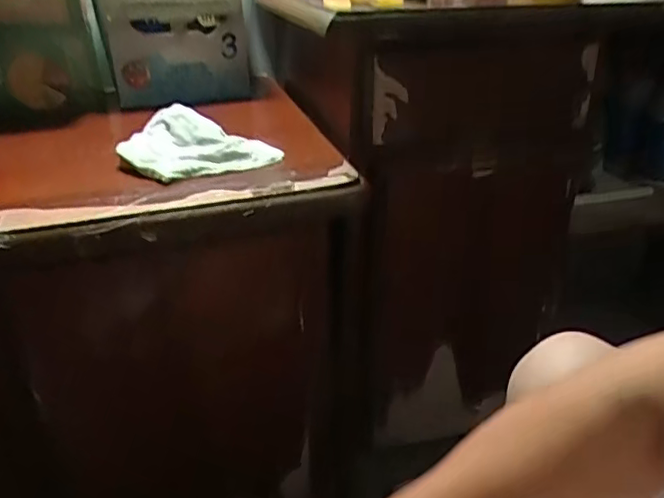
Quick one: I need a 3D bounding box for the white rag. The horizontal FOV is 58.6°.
[{"bbox_3d":[-0.137,-0.115,0.598,0.142,0.040,0.151,-11,28,-13],"label":"white rag"}]

